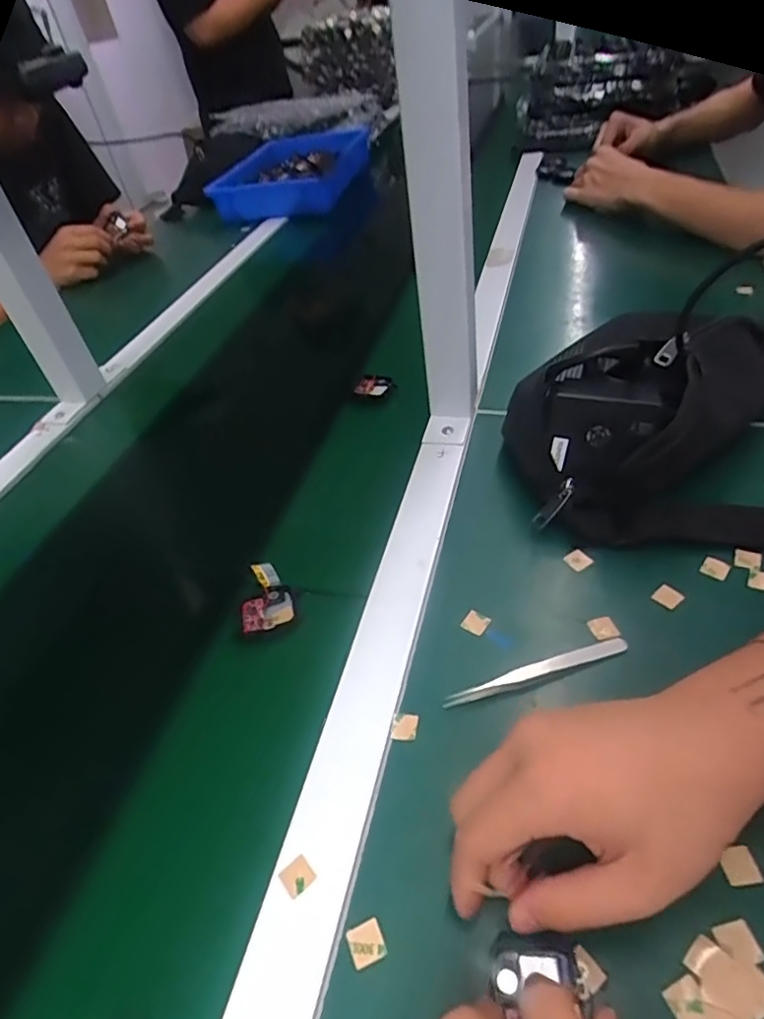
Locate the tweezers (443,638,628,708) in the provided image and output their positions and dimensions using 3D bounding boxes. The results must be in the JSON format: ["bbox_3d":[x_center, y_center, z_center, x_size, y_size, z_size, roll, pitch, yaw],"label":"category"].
[{"bbox_3d":[0.095,0.099,0.351,0.118,0.010,0.010,-18,44,-8],"label":"tweezers"}]

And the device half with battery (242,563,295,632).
[{"bbox_3d":[-0.083,0.063,0.423,0.036,0.018,0.054,-11,43,0],"label":"device half with battery"}]

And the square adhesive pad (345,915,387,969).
[{"bbox_3d":[-0.007,0.199,0.267,0.016,0.004,0.016,-21,44,-11],"label":"square adhesive pad"}]

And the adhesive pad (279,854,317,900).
[{"bbox_3d":[-0.042,0.183,0.291,0.015,0.004,0.015,-35,48,-23],"label":"adhesive pad"}]

